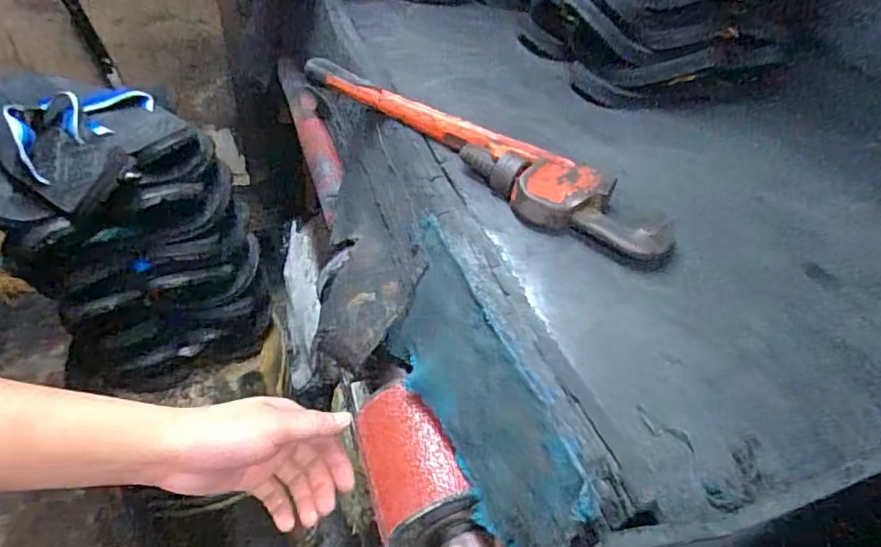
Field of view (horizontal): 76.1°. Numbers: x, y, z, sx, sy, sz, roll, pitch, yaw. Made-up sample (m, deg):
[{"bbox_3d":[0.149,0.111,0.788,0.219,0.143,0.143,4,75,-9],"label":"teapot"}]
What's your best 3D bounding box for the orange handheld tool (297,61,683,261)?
[{"bbox_3d":[0.024,-0.102,0.449,0.333,0.027,0.067,35,51,26],"label":"orange handheld tool"}]

